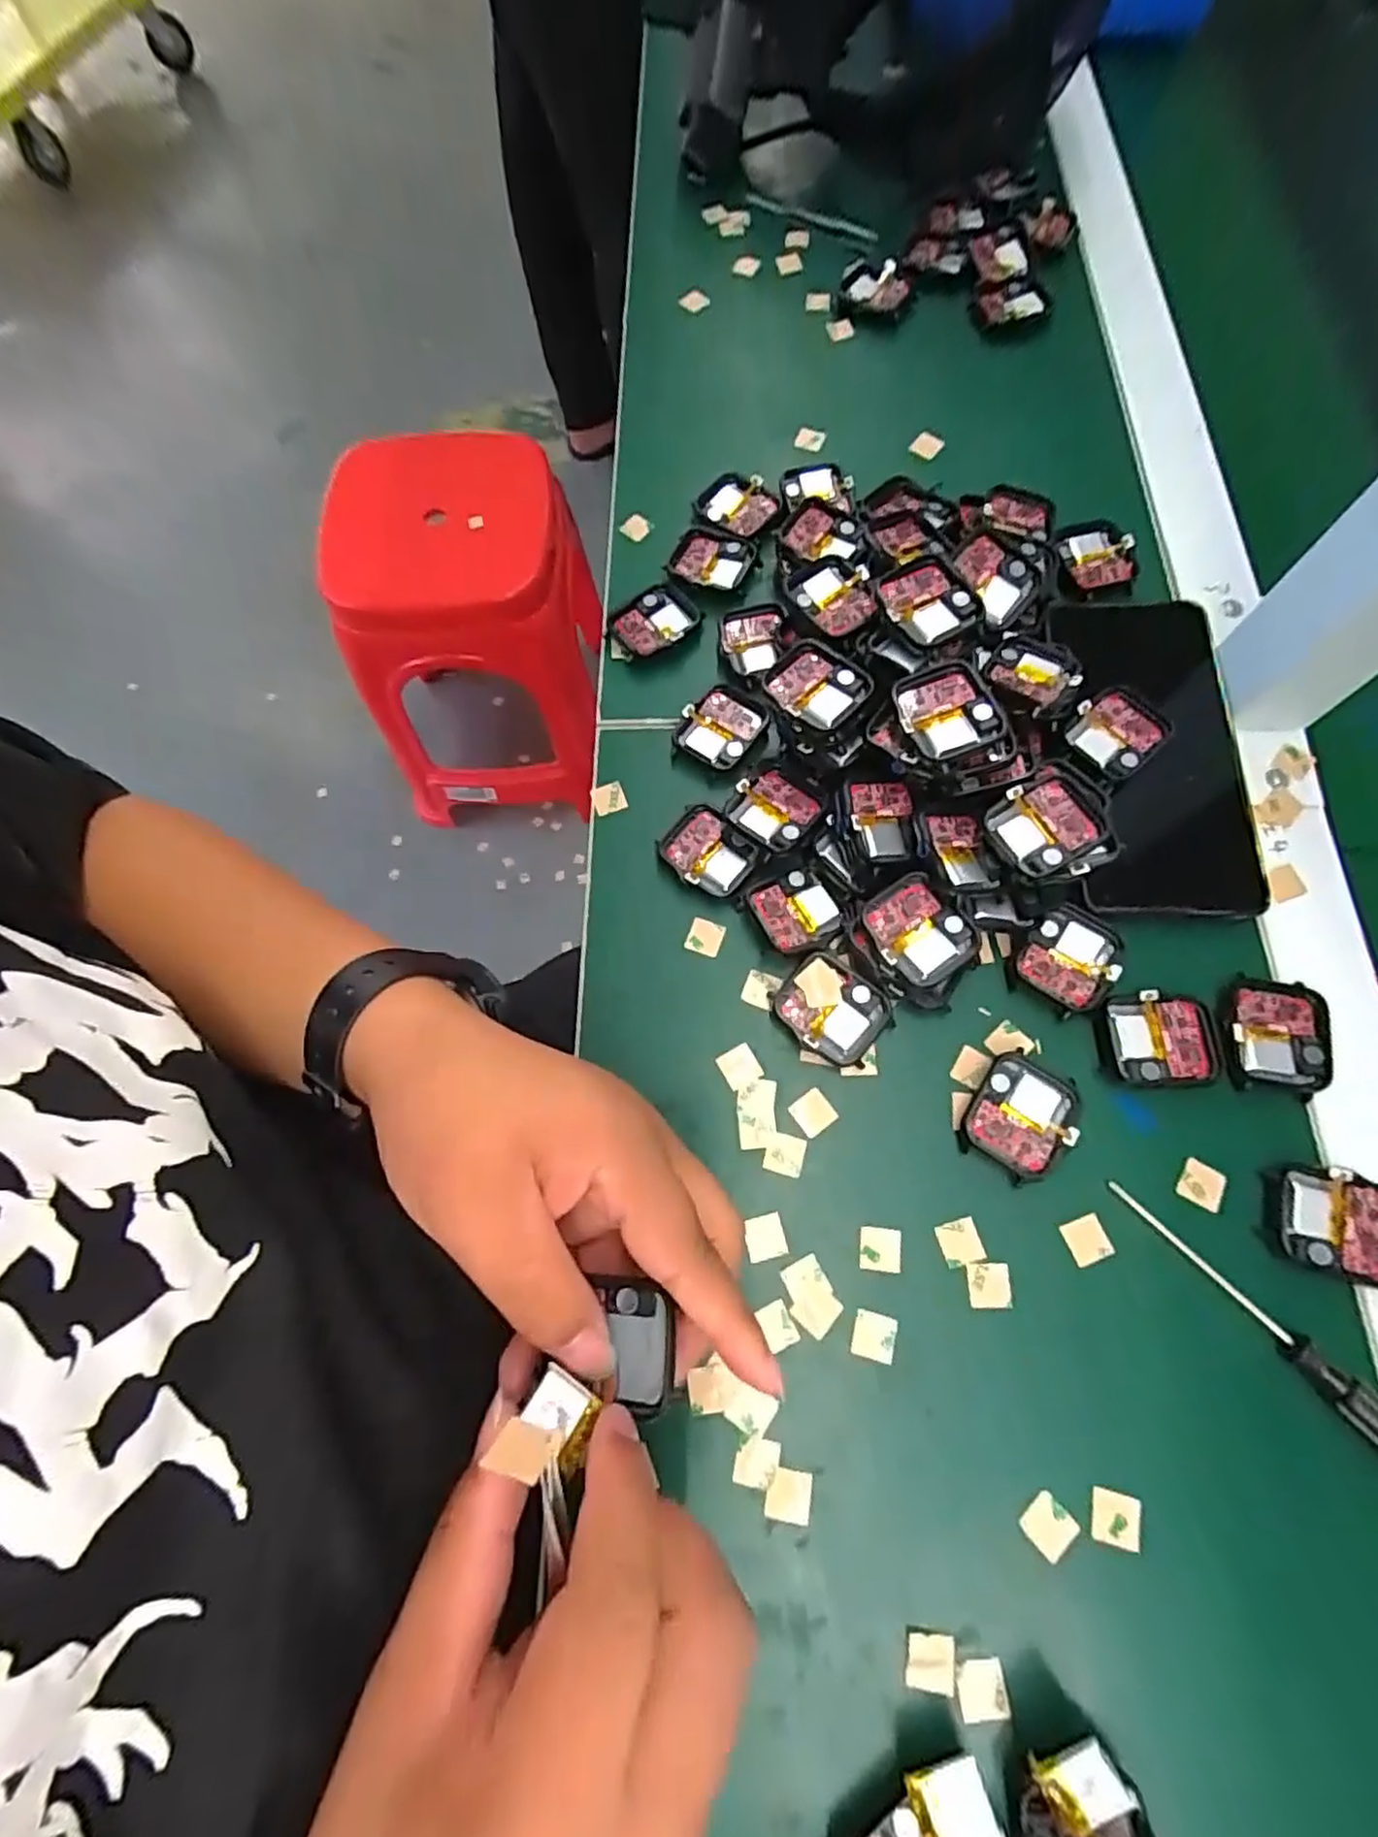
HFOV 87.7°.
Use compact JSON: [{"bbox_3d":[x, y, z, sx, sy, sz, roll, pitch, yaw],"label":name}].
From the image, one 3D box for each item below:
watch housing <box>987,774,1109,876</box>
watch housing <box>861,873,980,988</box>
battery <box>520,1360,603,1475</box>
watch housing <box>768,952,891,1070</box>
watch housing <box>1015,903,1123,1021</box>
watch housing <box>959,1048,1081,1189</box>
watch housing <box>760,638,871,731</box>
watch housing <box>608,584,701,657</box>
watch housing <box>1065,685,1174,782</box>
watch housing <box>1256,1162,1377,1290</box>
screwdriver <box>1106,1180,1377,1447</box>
[{"bbox_3d":[0.151,-0.040,0.301,0.042,0.007,0.037,-26,72,-7],"label":"watch housing"},{"bbox_3d":[0.094,0.005,0.295,0.036,0.008,0.042,-39,77,-7],"label":"watch housing"},{"bbox_3d":[-0.036,0.141,0.204,0.020,0.004,0.018,38,49,-6],"label":"battery"},{"bbox_3d":[0.061,0.039,0.307,0.044,0.010,0.038,40,76,14],"label":"watch housing"},{"bbox_3d":[0.163,0.017,0.306,0.037,0.008,0.042,39,76,14],"label":"watch housing"},{"bbox_3d":[0.133,0.080,0.288,0.037,0.011,0.045,31,74,12],"label":"watch housing"},{"bbox_3d":[0.056,-0.103,0.317,0.042,0.008,0.037,34,75,13],"label":"watch housing"},{"bbox_3d":[-0.017,-0.155,0.378,0.044,0.007,0.034,-35,73,-10],"label":"watch housing"},{"bbox_3d":[0.196,-0.086,0.327,0.043,0.009,0.036,-39,74,-11],"label":"watch housing"},{"bbox_3d":[0.241,0.114,0.268,0.046,0.010,0.037,13,71,6],"label":"watch housing"},{"bbox_3d":[0.211,0.148,0.257,0.013,0.013,0.131,-42,74,-12],"label":"screwdriver"}]

